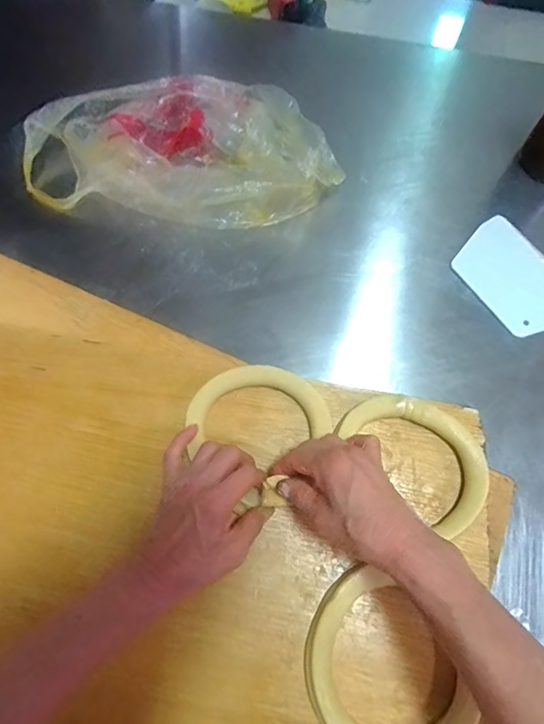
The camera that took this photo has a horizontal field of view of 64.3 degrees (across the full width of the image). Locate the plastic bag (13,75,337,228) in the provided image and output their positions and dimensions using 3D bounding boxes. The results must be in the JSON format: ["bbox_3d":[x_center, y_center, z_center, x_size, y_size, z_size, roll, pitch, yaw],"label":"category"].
[{"bbox_3d":[-0.118,-0.264,0.531,0.381,0.074,0.203,-2,70,-2],"label":"plastic bag"}]

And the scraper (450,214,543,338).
[{"bbox_3d":[0.287,-0.100,0.512,0.102,0.005,0.149,-30,75,-7],"label":"scraper"}]

